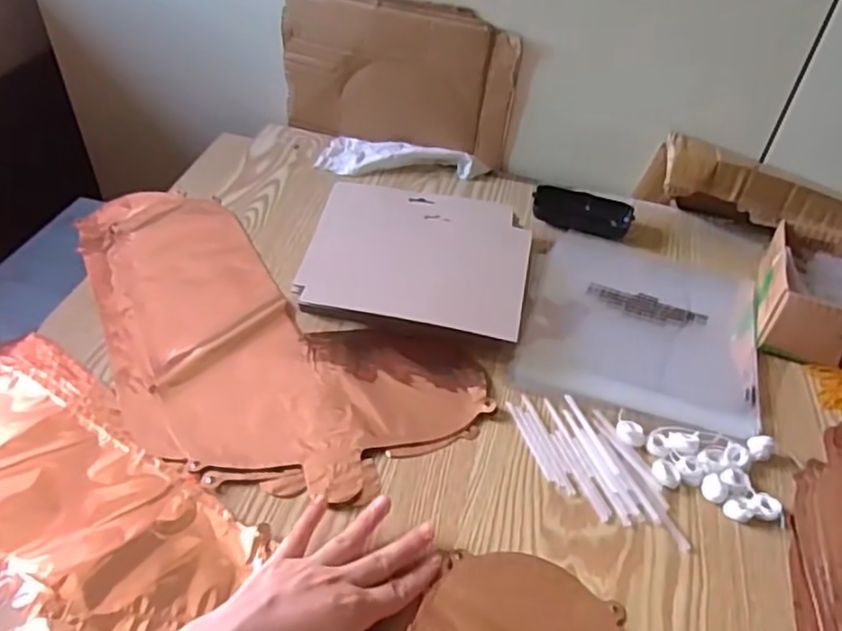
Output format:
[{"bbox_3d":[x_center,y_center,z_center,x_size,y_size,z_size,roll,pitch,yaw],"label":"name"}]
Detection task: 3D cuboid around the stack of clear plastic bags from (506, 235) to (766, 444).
[{"bbox_3d":[0.209,0.007,0.622,0.206,0.012,0.216,15,44,10],"label":"stack of clear plastic bags"}]

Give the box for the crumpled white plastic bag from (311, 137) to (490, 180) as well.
[{"bbox_3d":[-0.023,-0.185,0.782,0.192,0.030,0.065,13,43,8],"label":"crumpled white plastic bag"}]

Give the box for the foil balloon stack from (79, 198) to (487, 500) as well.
[{"bbox_3d":[-0.173,0.012,0.589,0.446,0.012,0.223,30,48,24],"label":"foil balloon stack"}]

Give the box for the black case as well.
[{"bbox_3d":[0.183,-0.118,0.747,0.109,0.022,0.054,13,43,7],"label":"black case"}]

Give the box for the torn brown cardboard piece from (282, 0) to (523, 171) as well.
[{"bbox_3d":[-0.028,-0.271,0.764,0.270,0.177,0.019,15,44,10],"label":"torn brown cardboard piece"}]

